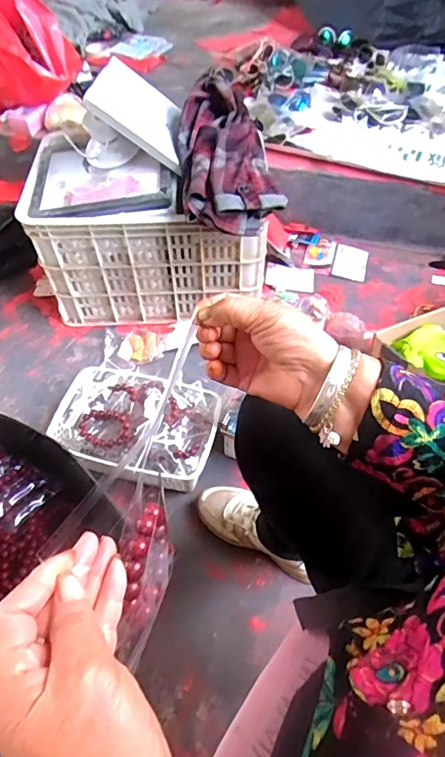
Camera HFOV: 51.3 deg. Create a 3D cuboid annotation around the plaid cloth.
[{"bbox_3d":[-0.001,-0.459,0.930,0.182,0.076,0.364,-5,67,-3],"label":"plaid cloth"}]

